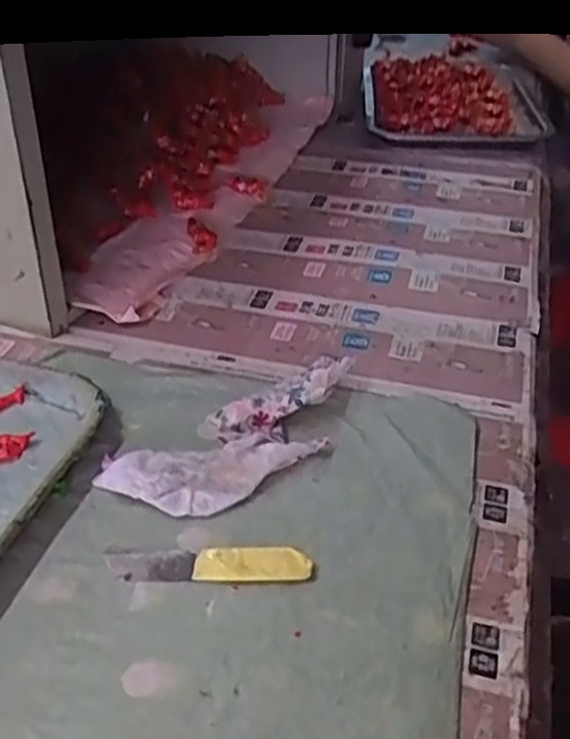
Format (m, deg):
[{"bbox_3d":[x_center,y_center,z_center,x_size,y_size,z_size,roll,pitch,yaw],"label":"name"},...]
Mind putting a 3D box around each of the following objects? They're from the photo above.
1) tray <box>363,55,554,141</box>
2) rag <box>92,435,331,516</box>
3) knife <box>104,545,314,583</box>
[{"bbox_3d":[0.199,-0.339,0.970,0.190,0.046,0.316,3,36,-1],"label":"tray"},{"bbox_3d":[-0.037,0.060,0.441,0.129,0.012,0.046,-6,38,-13],"label":"rag"},{"bbox_3d":[-0.039,0.098,0.397,0.103,0.006,0.022,3,36,-2],"label":"knife"}]

